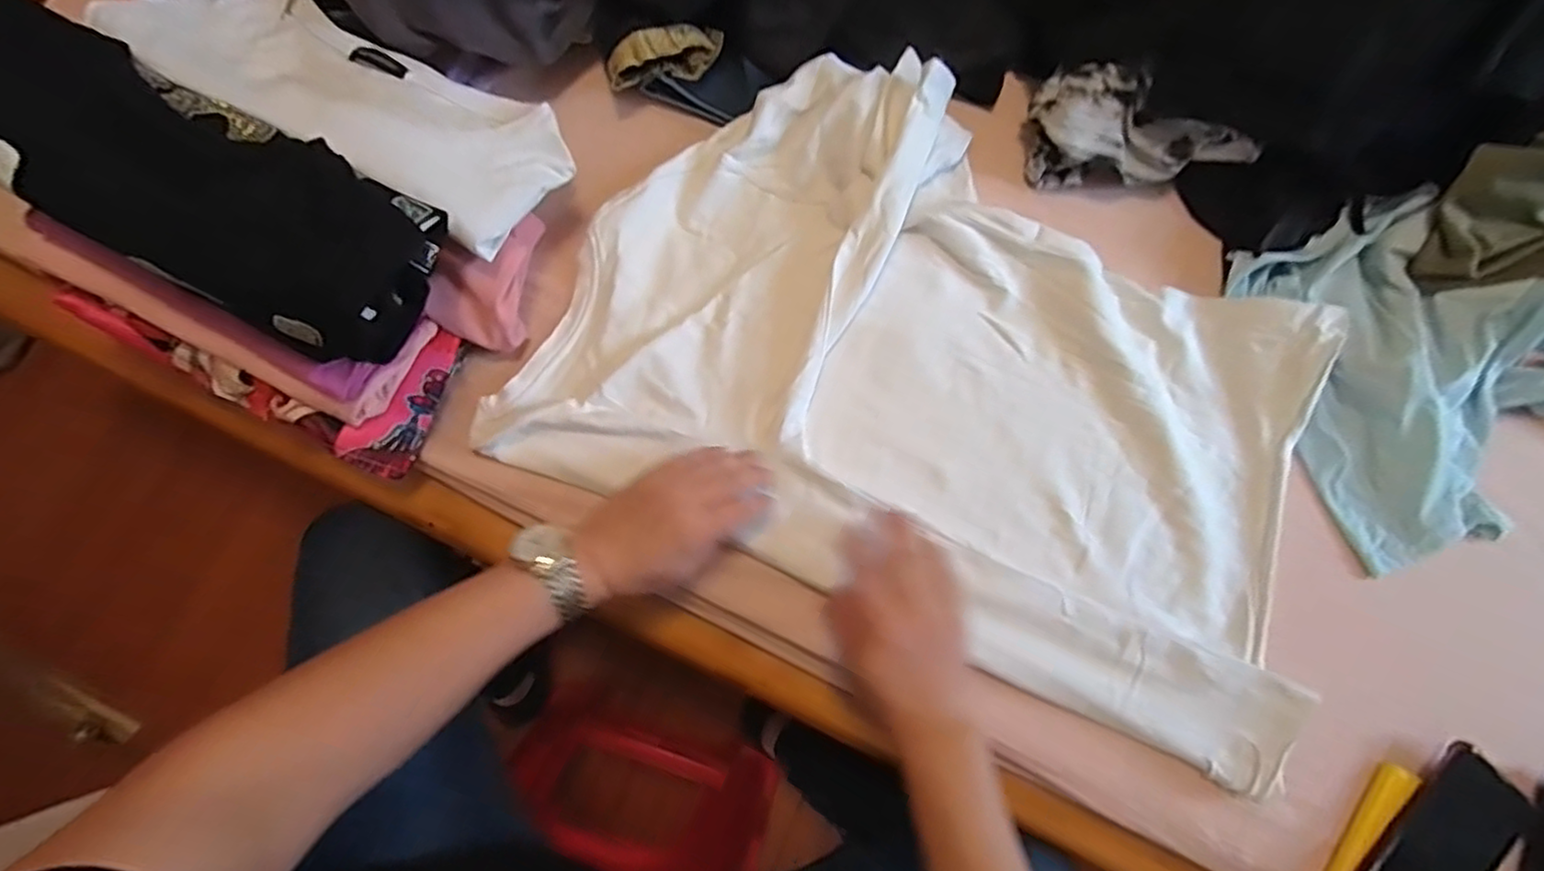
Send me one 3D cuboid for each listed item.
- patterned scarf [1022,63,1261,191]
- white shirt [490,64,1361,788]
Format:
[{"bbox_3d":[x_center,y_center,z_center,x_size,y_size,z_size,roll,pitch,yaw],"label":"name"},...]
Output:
[{"bbox_3d":[0.338,-0.285,0.608,0.188,0.062,0.089,1,80,0],"label":"patterned scarf"},{"bbox_3d":[0.146,-0.061,0.580,0.670,0.060,0.445,23,80,6],"label":"white shirt"}]

